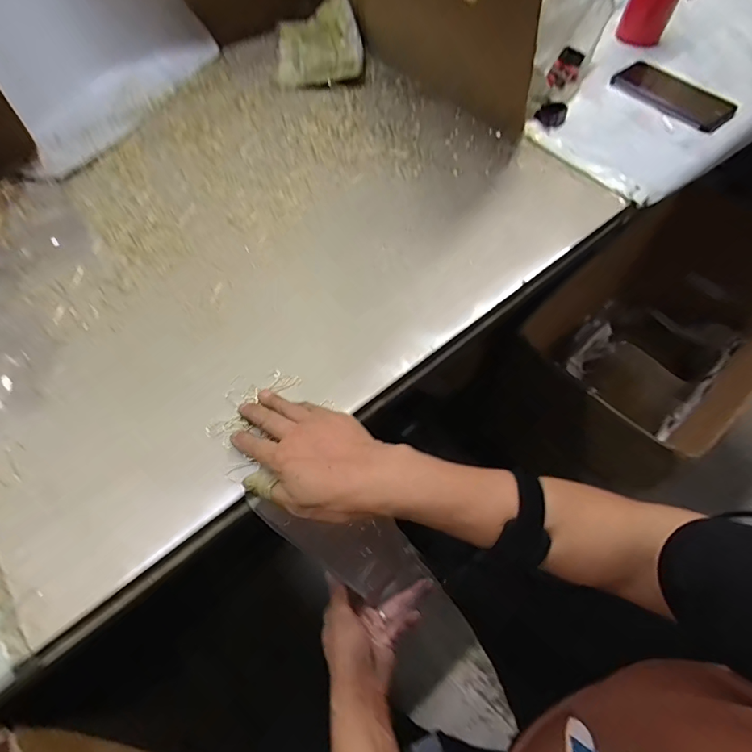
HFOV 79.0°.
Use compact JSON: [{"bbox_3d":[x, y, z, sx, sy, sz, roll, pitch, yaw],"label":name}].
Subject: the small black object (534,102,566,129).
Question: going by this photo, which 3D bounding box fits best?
[{"bbox_3d":[0.238,-0.352,0.616,0.039,0.016,0.036,-1,60,1],"label":"small black object"}]

